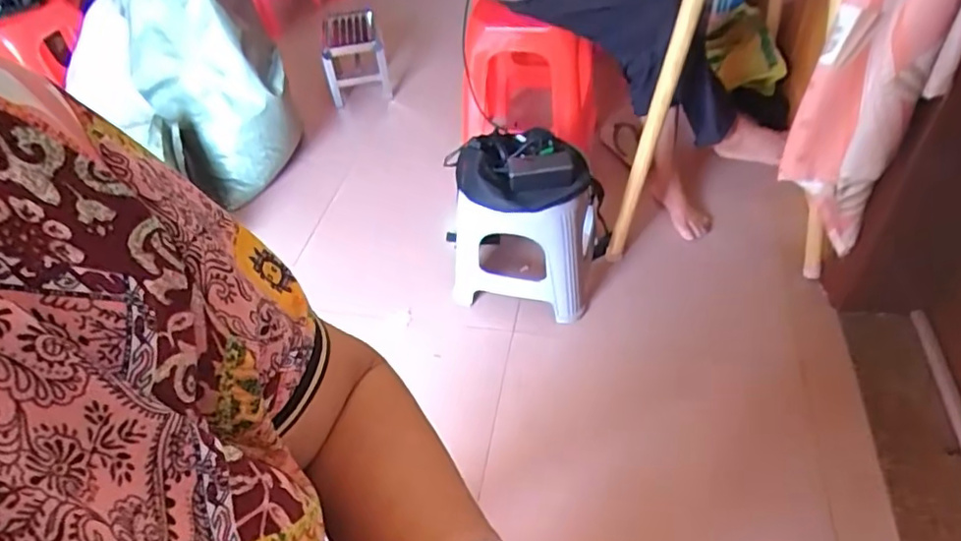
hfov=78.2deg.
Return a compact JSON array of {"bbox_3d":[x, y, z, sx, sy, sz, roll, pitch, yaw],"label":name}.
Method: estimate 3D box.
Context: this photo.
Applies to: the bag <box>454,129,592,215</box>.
[{"bbox_3d":[0.087,-0.213,1.229,0.267,0.119,0.163,-11,46,-4],"label":"bag"}]

